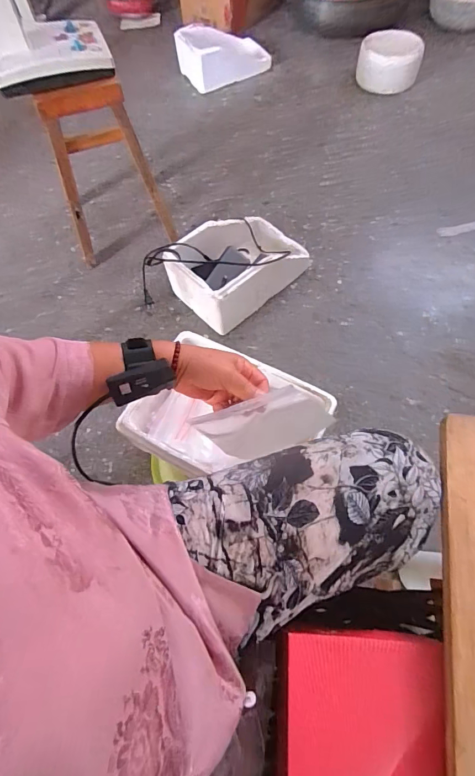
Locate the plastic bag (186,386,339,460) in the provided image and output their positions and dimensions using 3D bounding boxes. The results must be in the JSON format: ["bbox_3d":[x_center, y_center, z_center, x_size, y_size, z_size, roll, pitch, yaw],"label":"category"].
[{"bbox_3d":[0.038,0.051,0.508,0.174,0.121,0.043,-14,65,-3],"label":"plastic bag"}]

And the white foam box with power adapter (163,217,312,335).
[{"bbox_3d":[0.004,-0.344,1.037,0.346,0.168,0.257,-41,69,-15],"label":"white foam box with power adapter"}]

